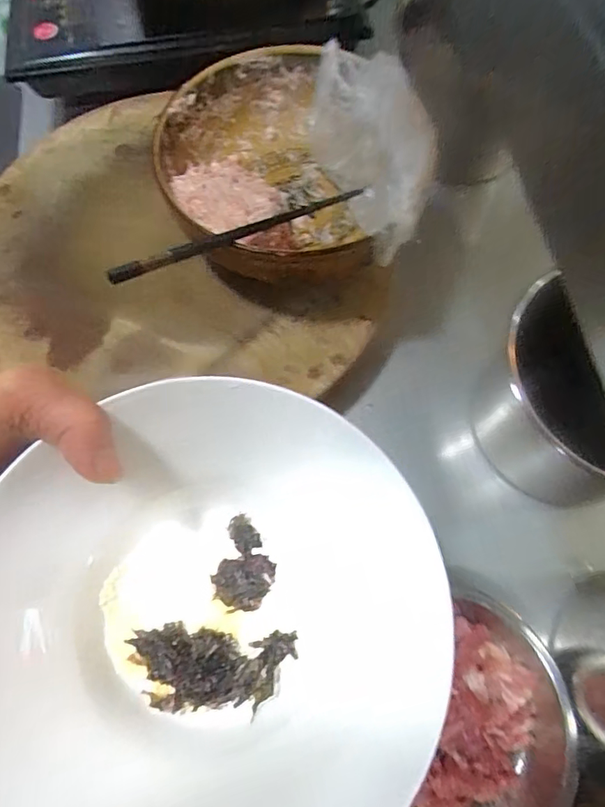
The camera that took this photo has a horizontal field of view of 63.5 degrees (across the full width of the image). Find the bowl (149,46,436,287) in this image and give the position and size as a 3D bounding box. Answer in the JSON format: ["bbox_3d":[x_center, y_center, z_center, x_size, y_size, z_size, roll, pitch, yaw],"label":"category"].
[{"bbox_3d":[-0.011,-0.178,0.372,0.174,0.073,0.187,0,68,1],"label":"bowl"}]

